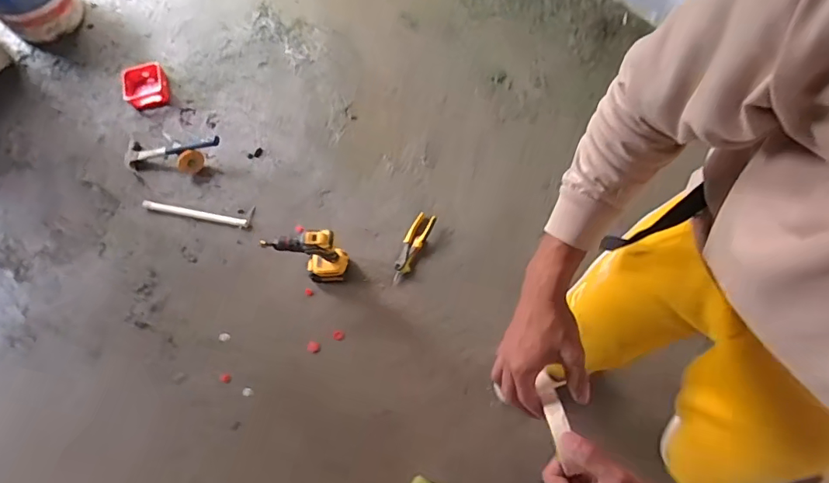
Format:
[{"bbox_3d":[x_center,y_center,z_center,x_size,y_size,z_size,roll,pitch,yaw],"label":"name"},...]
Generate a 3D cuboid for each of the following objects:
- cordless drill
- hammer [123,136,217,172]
[{"bbox_3d":[-0.290,0.045,1.293,0.199,0.215,0.076,-5,69,-3],"label":"cordless drill"},{"bbox_3d":[-0.773,-0.291,1.529,0.329,0.030,0.102,-7,69,9],"label":"hammer"}]

